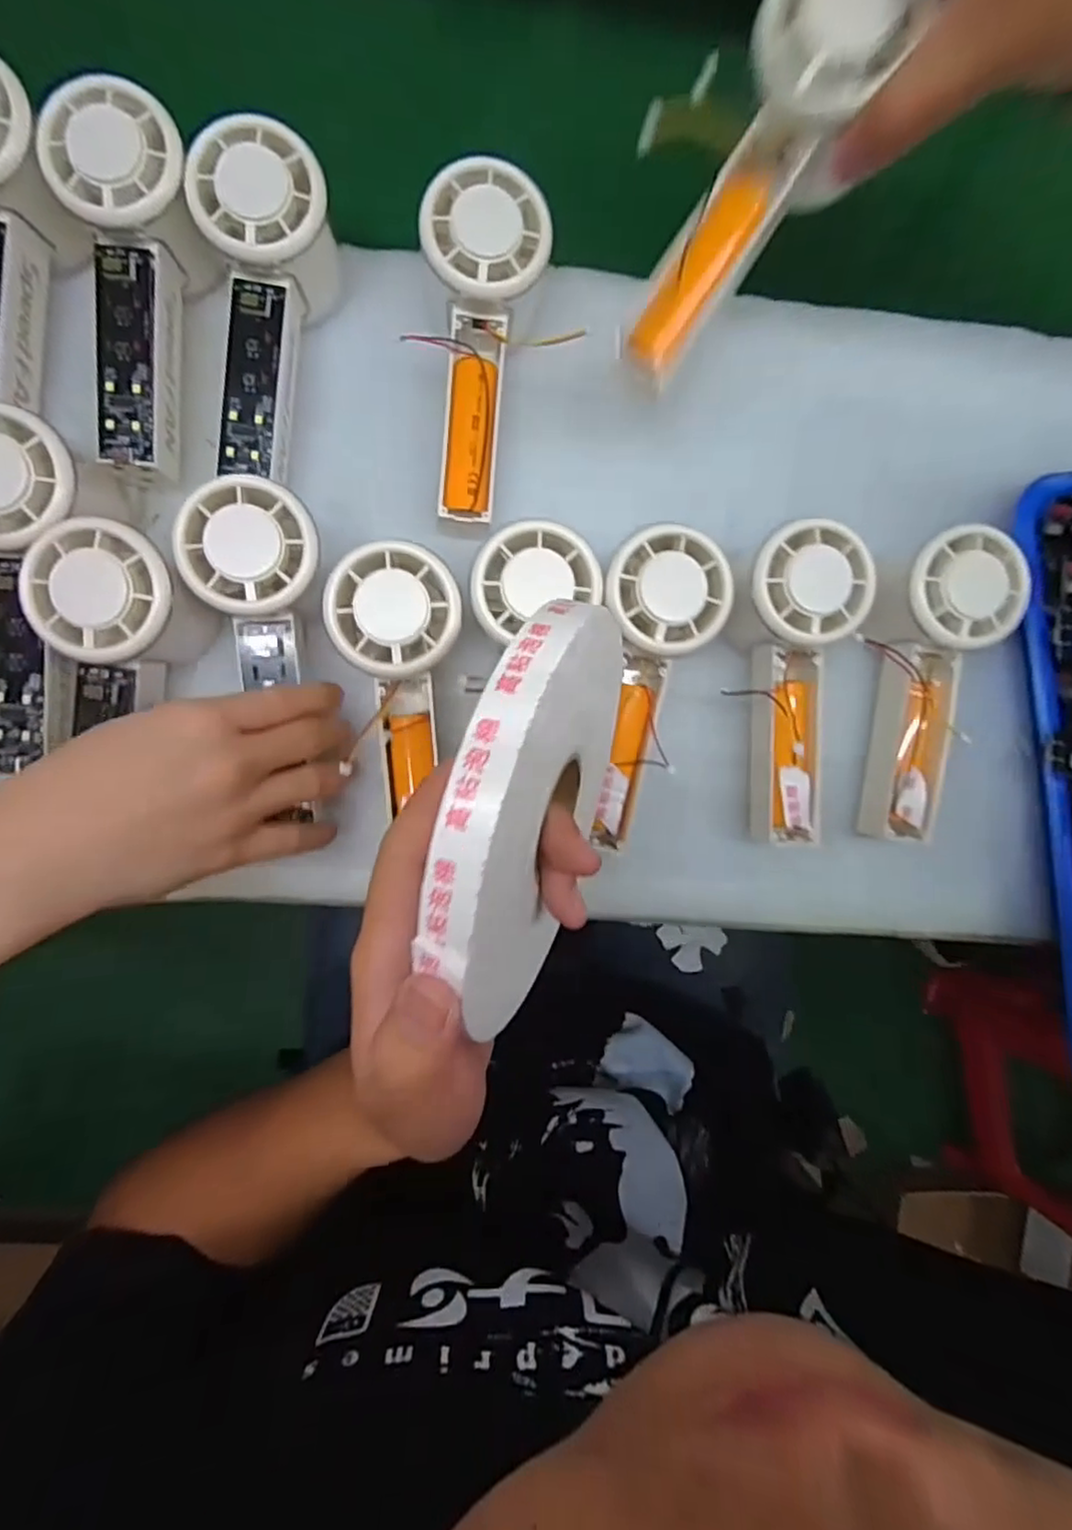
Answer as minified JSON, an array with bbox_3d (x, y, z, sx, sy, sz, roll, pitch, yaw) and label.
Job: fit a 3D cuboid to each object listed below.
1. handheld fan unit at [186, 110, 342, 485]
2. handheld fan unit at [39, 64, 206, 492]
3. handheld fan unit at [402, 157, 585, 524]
[{"bbox_3d":[-0.126,-0.205,0.311,0.055,0.050,0.147,6,101,-6],"label":"handheld fan unit"},{"bbox_3d":[-0.182,-0.213,0.306,0.055,0.051,0.153,2,102,-6],"label":"handheld fan unit"},{"bbox_3d":[-0.026,-0.194,0.320,0.059,0.046,0.146,5,103,-6],"label":"handheld fan unit"}]

